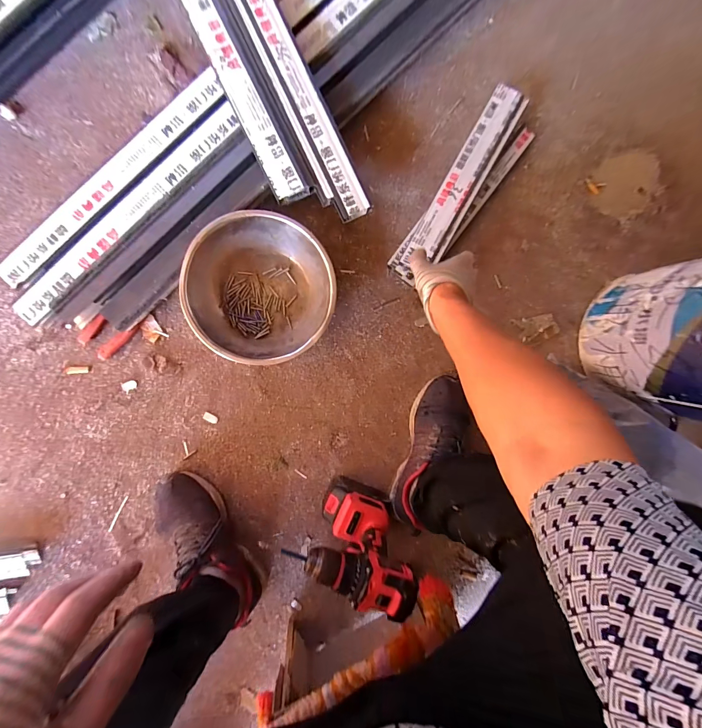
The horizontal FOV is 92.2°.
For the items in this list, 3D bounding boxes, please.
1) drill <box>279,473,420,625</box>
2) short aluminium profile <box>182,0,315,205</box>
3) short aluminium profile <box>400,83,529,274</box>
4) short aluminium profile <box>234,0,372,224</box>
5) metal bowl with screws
[{"bbox_3d":[0.001,0.261,0.528,0.137,0.254,0.066,27,91,-8],"label":"drill"},{"bbox_3d":[-0.165,-0.435,0.516,0.064,0.029,0.377,-26,97,-4],"label":"short aluminium profile"},{"bbox_3d":[0.196,-0.315,0.588,0.062,0.020,0.341,30,91,-9],"label":"short aluminium profile"},{"bbox_3d":[-0.082,-0.421,0.524,0.068,0.035,0.410,-24,97,-4],"label":"short aluminium profile"},{"bbox_3d":[-0.148,-0.122,0.573,0.229,0.084,0.227,-1,95,-7],"label":"metal bowl with screws"}]

